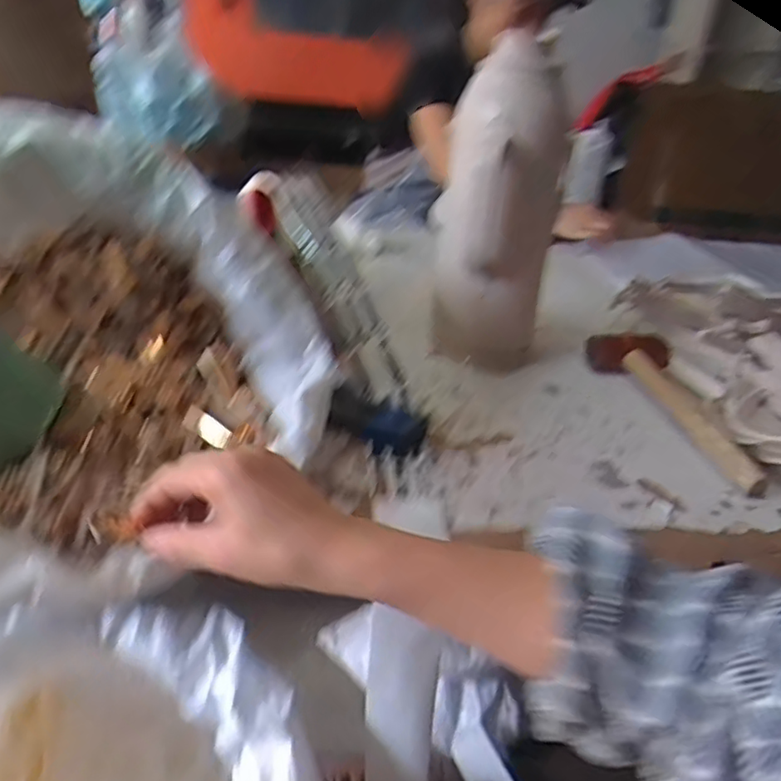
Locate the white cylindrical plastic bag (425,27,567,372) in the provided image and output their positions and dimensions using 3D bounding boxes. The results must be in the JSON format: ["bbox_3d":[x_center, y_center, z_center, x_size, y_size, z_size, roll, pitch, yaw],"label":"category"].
[{"bbox_3d":[0.127,-0.193,0.727,0.126,0.353,0.148,11,30,6],"label":"white cylindrical plastic bag"}]

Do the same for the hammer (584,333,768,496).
[{"bbox_3d":[0.295,0.016,0.674,0.107,0.041,0.263,6,30,-3],"label":"hammer"}]

